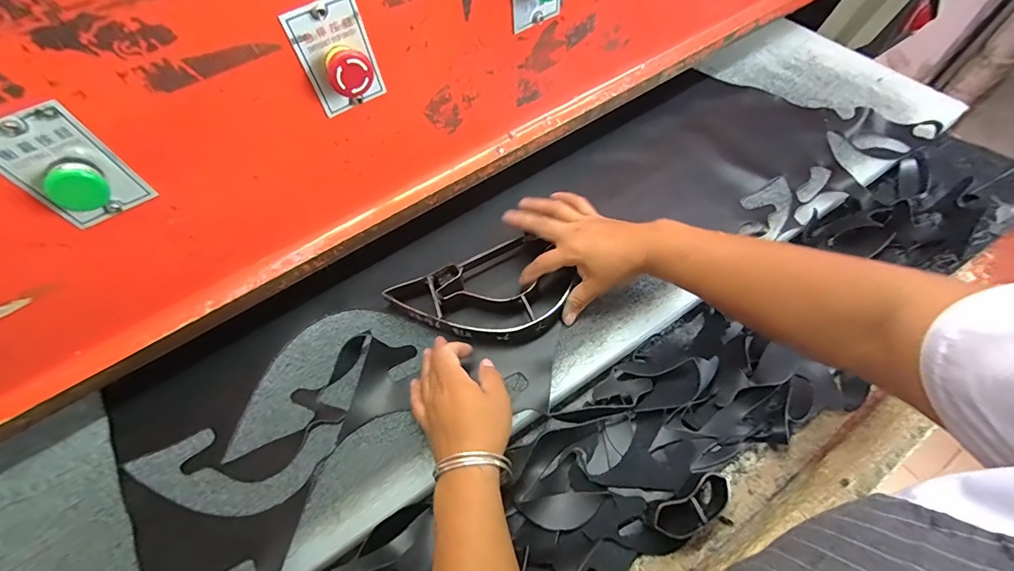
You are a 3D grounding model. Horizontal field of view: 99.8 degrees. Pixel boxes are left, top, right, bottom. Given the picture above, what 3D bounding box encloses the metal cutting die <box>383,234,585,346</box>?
[{"bbox_3d":[-0.025,0.017,0.484,0.193,0.033,0.114,-21,68,-10],"label":"metal cutting die"}]

